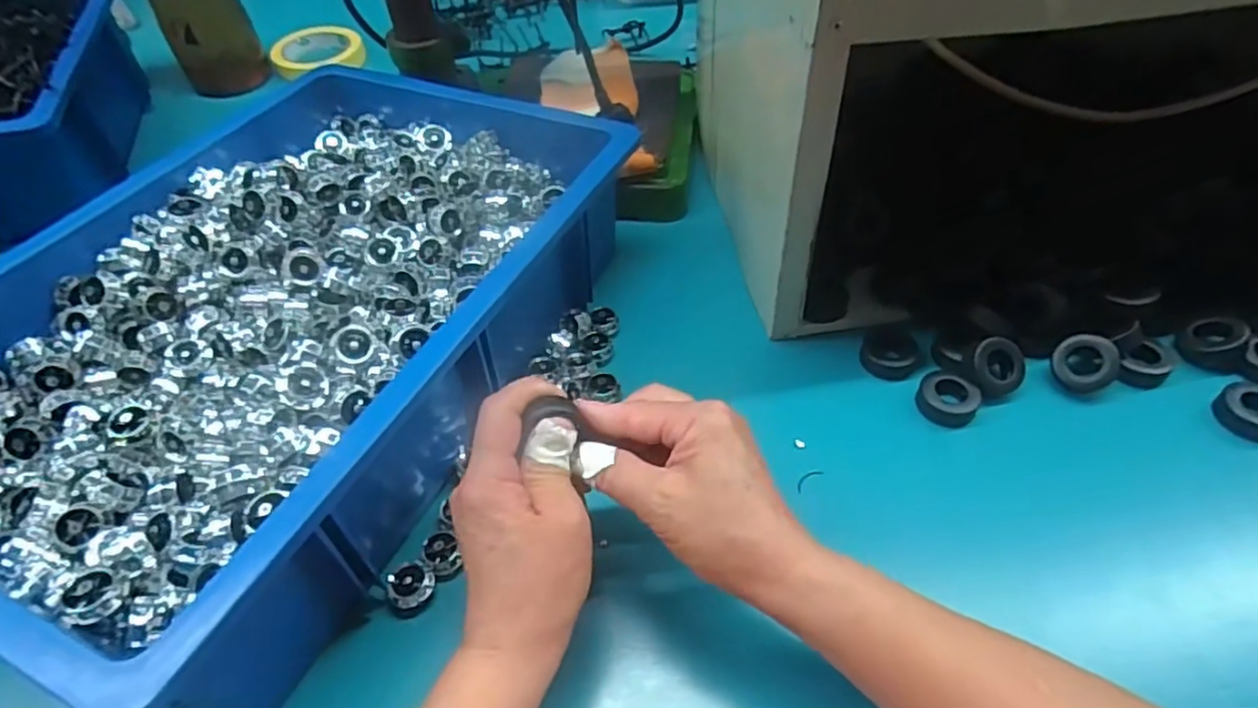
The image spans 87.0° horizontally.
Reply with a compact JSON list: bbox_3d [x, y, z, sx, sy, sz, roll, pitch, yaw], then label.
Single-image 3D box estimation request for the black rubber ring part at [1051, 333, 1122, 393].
[{"bbox_3d":[0.304,0.006,0.442,0.037,0.017,0.039,-36,45,29],"label":"black rubber ring part"}]

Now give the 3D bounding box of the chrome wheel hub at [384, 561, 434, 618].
[{"bbox_3d":[-0.119,0.128,0.361,0.024,0.015,0.025,-1,51,1],"label":"chrome wheel hub"}]

